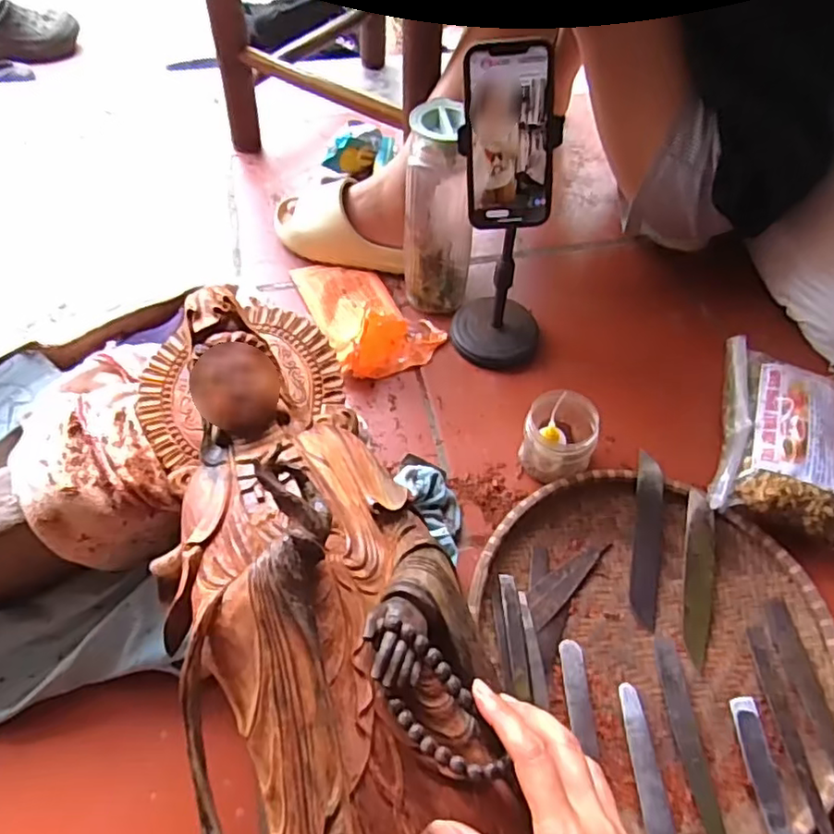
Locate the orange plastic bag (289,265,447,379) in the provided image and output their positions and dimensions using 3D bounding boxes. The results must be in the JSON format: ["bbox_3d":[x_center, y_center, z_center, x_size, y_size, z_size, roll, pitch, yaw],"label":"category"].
[{"bbox_3d":[-0.064,-0.152,0.782,0.139,0.065,0.214,-21,58,-16],"label":"orange plastic bag"}]

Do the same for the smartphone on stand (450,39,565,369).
[{"bbox_3d":[0.097,-0.194,0.655,0.117,0.332,0.092,4,54,1],"label":"smartphone on stand"}]

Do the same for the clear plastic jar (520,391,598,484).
[{"bbox_3d":[0.151,0.018,0.651,0.071,0.084,0.073,1,54,-1],"label":"clear plastic jar"}]

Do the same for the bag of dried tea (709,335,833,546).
[{"bbox_3d":[0.401,0.023,0.668,0.144,0.065,0.233,18,58,9],"label":"bag of dried tea"}]

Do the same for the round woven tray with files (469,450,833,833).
[{"bbox_3d":[0.232,0.198,0.570,0.296,0.036,0.333,-37,63,-24],"label":"round woven tray with files"}]

